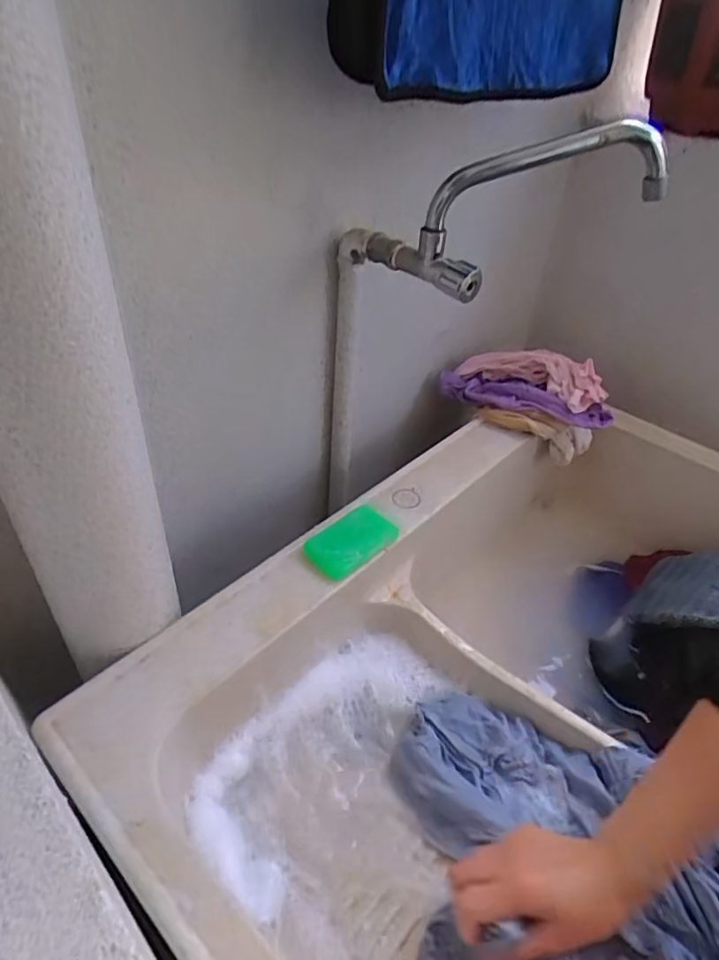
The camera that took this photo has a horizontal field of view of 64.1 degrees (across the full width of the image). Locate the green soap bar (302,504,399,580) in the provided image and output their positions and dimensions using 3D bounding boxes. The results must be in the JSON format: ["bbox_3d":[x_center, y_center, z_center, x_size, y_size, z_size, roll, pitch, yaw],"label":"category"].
[{"bbox_3d":[-0.008,0.067,0.641,0.104,0.018,0.061,-31,52,-35],"label":"green soap bar"}]

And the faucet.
[{"bbox_3d":[0.149,-0.253,0.538,0.269,0.146,0.099,2,40,-4],"label":"faucet"}]

